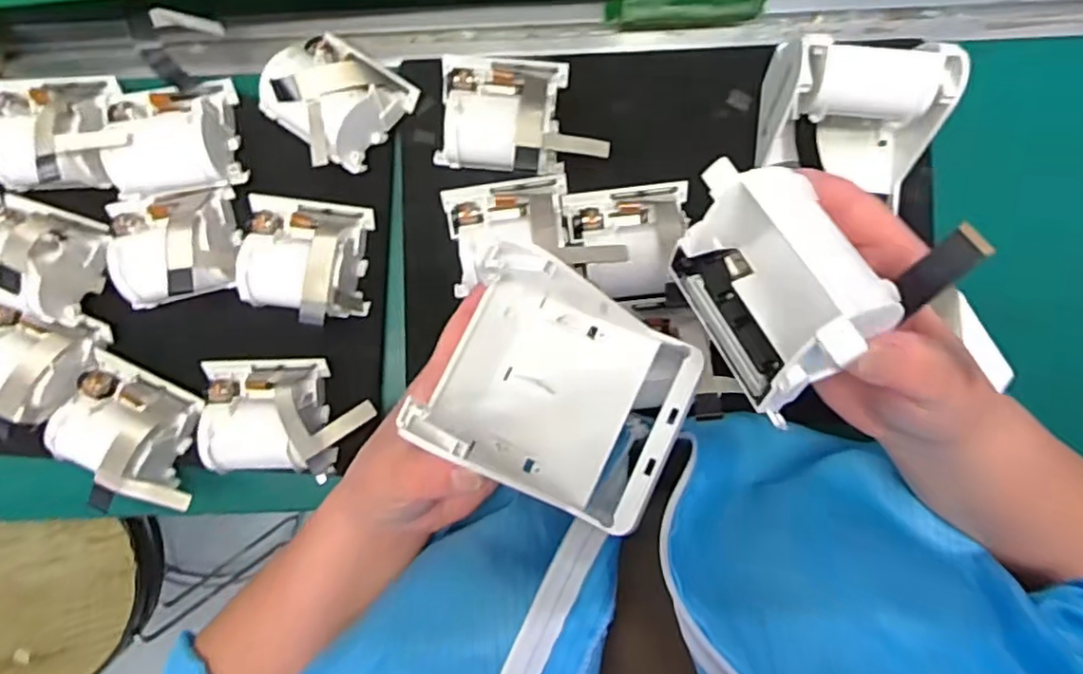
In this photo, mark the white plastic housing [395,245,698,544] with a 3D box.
[{"bbox_3d":[0.011,0.027,0.308,0.109,0.026,0.100,27,82,18],"label":"white plastic housing"}]

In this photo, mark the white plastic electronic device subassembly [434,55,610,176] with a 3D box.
[{"bbox_3d":[-0.013,-0.137,0.405,0.104,0.058,0.078,8,91,1],"label":"white plastic electronic device subassembly"}]

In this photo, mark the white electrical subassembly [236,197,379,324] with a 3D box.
[{"bbox_3d":[-0.149,-0.050,0.413,0.072,0.048,0.076,5,91,1],"label":"white electrical subassembly"}]

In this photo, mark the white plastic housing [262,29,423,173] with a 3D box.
[{"bbox_3d":[-0.129,-0.148,0.405,0.073,0.050,0.074,36,92,0],"label":"white plastic housing"}]

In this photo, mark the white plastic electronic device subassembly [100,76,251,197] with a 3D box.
[{"bbox_3d":[-0.234,-0.123,0.407,0.076,0.037,0.068,-12,91,1],"label":"white plastic electronic device subassembly"}]

